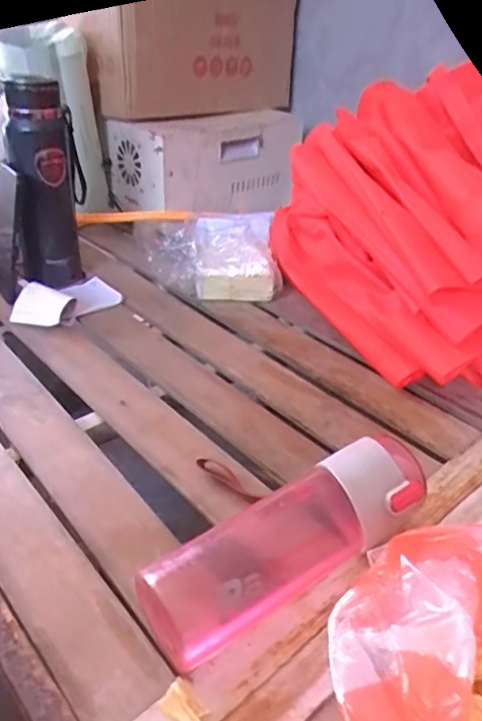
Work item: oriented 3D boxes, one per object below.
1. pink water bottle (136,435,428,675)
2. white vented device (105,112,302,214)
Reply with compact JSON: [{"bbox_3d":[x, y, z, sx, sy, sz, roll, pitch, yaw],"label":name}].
[{"bbox_3d":[0.042,0.130,0.402,0.229,0.065,0.068,-20,40,-31],"label":"pink water bottle"},{"bbox_3d":[-0.053,-0.364,1.016,0.318,0.141,0.161,-17,39,-28],"label":"white vented device"}]

